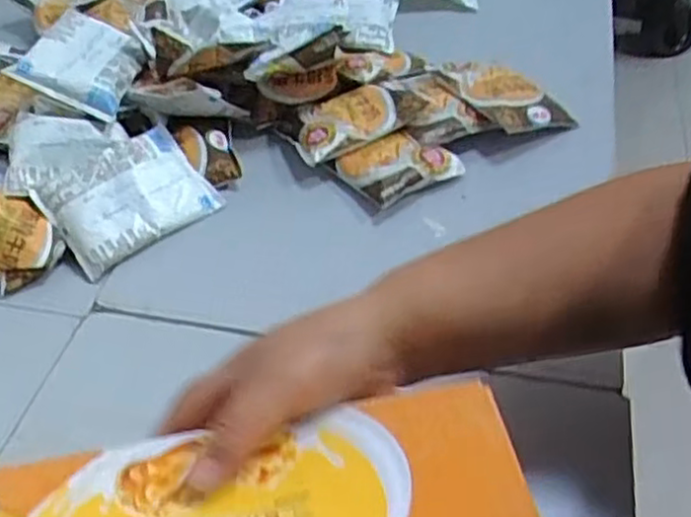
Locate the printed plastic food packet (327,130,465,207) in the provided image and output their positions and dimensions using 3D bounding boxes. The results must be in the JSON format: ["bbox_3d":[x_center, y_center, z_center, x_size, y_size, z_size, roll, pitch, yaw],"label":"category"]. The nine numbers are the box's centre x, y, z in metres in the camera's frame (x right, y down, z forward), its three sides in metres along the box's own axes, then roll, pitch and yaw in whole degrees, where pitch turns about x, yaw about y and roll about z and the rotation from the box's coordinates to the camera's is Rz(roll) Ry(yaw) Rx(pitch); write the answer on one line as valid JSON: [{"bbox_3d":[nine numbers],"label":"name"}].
[{"bbox_3d":[0.046,-0.083,0.649,0.094,0.028,0.070,-27,50,-21],"label":"printed plastic food packet"}]

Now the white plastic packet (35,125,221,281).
[{"bbox_3d":[-0.184,-0.053,0.620,0.127,0.015,0.098,-34,81,-24],"label":"white plastic packet"}]

